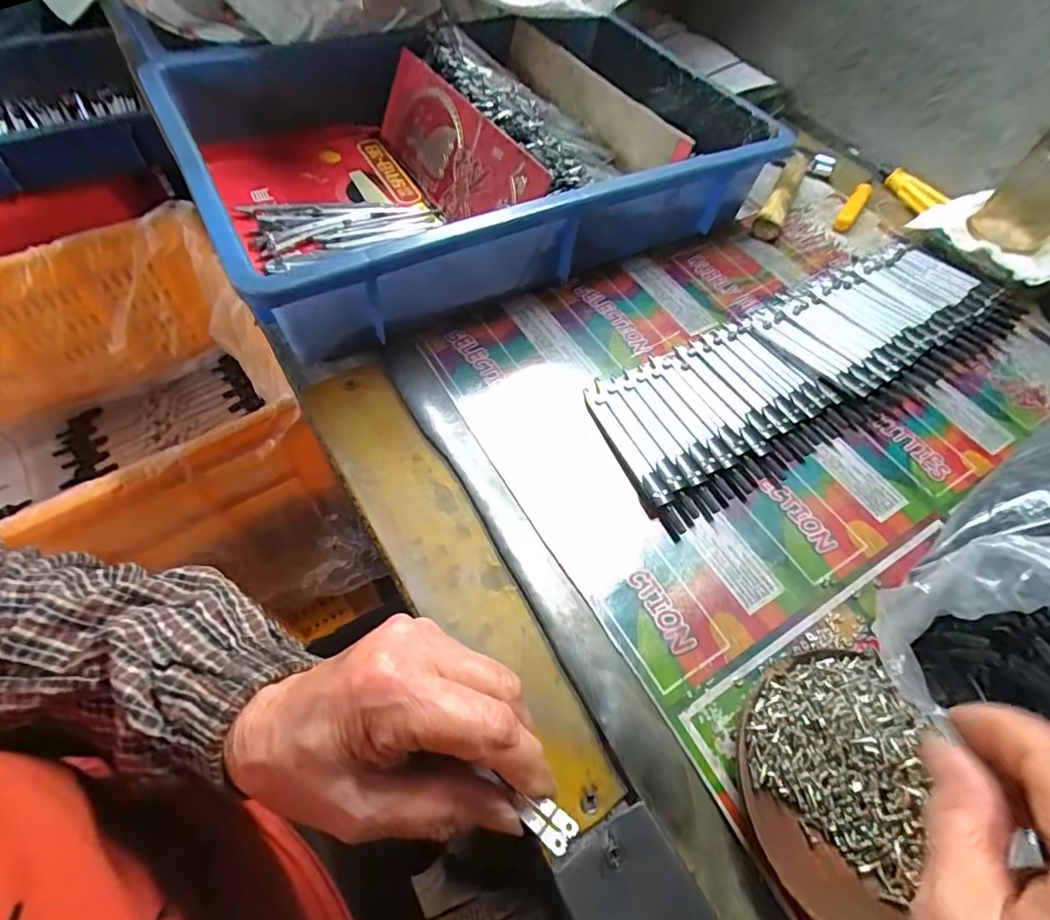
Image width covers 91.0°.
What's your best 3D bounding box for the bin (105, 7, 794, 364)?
[{"bbox_3d":[-0.050,-0.270,0.433,0.411,0.087,0.323,-25,63,-19],"label":"bin"}]

